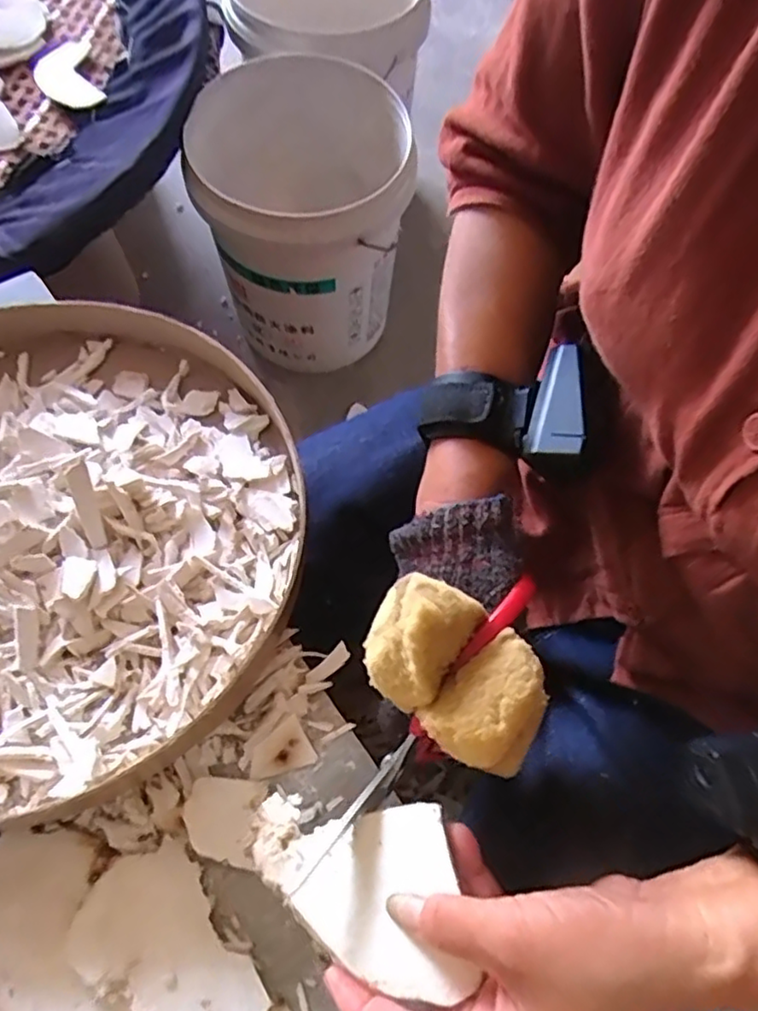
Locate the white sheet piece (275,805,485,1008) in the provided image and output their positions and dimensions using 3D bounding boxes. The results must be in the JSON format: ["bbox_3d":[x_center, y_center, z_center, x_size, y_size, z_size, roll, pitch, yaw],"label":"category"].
[{"bbox_3d":[-0.002,0.176,0.282,0.074,0.005,0.072,-13,63,1],"label":"white sheet piece"}]

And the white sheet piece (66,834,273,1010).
[{"bbox_3d":[-0.100,0.210,0.297,0.060,0.004,0.092,-24,60,-37],"label":"white sheet piece"}]

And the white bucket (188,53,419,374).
[{"bbox_3d":[-0.101,-0.397,0.935,0.280,0.360,0.274,1,68,-2],"label":"white bucket"}]

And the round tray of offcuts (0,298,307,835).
[{"bbox_3d":[-0.201,0.014,0.372,0.299,0.038,0.303,1,68,-2],"label":"round tray of offcuts"}]

